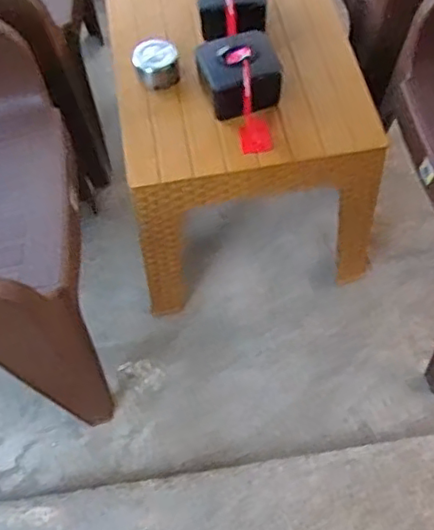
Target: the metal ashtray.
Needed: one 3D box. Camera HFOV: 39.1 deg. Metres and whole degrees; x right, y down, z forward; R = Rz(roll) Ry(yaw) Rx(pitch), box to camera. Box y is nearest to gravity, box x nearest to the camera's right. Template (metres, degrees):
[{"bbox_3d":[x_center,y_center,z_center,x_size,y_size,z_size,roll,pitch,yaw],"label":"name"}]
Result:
[{"bbox_3d":[-0.111,-0.368,1.115,0.083,0.056,0.097,-11,61,-5],"label":"metal ashtray"}]

